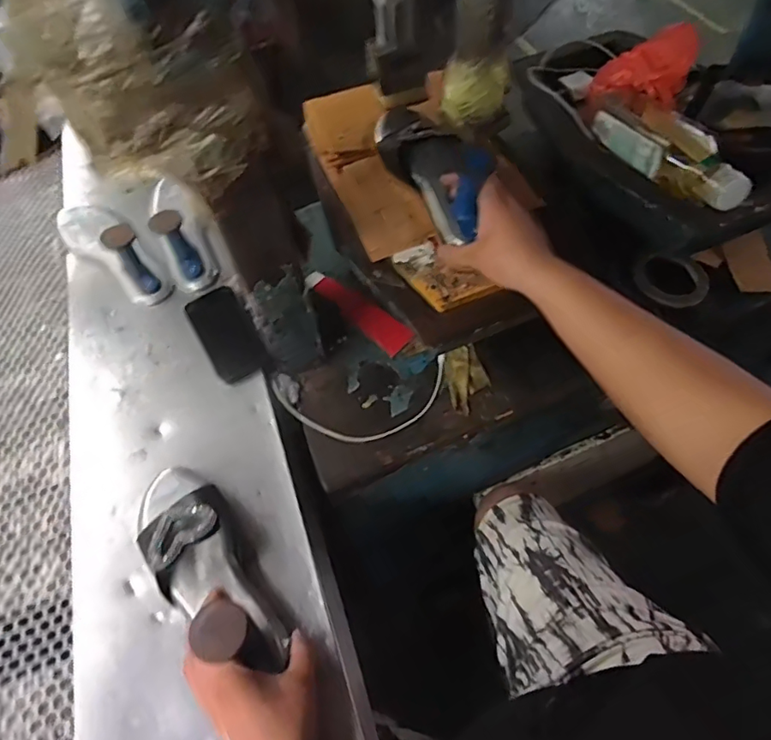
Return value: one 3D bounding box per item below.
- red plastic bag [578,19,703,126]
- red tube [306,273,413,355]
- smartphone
[{"bbox_3d":[0.316,-0.371,0.695,0.058,0.084,0.188,-21,16,-12],"label":"red plastic bag"},{"bbox_3d":[-0.041,-0.085,0.756,0.183,0.015,0.042,38,66,22],"label":"red tube"},{"bbox_3d":[-0.207,-0.047,0.699,0.069,0.012,0.128,-31,76,-6],"label":"smartphone"}]

